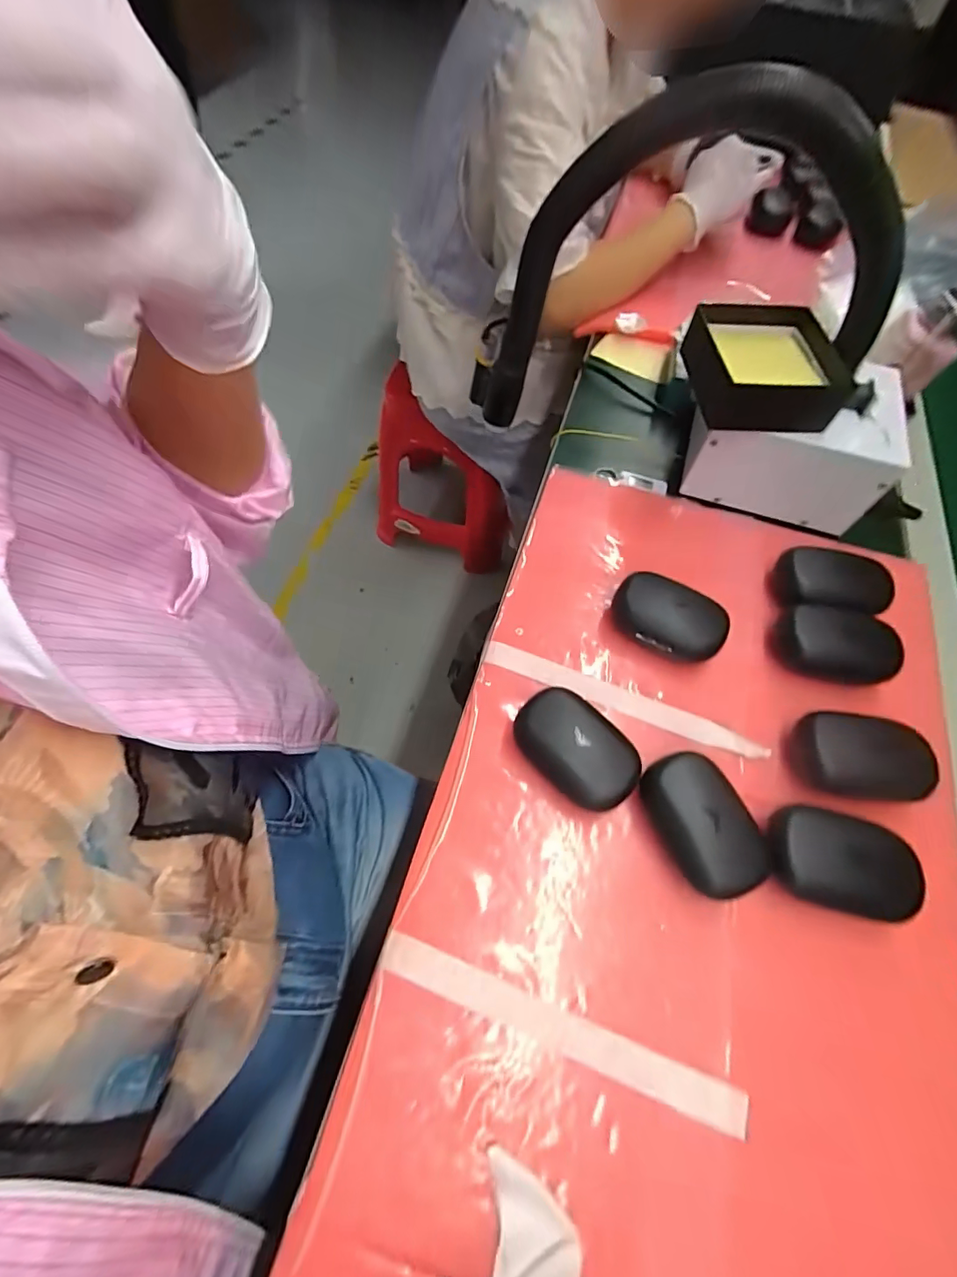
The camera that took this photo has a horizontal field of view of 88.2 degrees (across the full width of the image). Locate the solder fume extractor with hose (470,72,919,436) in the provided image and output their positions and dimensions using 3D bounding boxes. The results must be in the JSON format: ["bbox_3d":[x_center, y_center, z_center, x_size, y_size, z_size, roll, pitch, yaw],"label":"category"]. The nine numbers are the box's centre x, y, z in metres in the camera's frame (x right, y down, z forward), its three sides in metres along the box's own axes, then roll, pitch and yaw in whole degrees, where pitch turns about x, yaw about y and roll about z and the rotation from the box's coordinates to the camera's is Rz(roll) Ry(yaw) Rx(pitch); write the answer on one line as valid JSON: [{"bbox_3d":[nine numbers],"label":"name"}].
[{"bbox_3d":[0.159,-0.273,0.406,0.327,0.258,0.134,32,64,15],"label":"solder fume extractor with hose"}]

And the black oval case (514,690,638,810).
[{"bbox_3d":[0.065,0.074,0.331,0.084,0.038,0.053,41,67,19],"label":"black oval case"}]

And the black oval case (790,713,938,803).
[{"bbox_3d":[0.260,0.082,0.336,0.081,0.031,0.058,12,61,5],"label":"black oval case"}]

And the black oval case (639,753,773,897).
[{"bbox_3d":[0.140,0.117,0.312,0.053,0.034,0.082,-19,63,-12],"label":"black oval case"}]

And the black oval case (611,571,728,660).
[{"bbox_3d":[0.147,-0.014,0.386,0.084,0.029,0.055,26,63,13],"label":"black oval case"}]

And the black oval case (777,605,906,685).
[{"bbox_3d":[0.278,0.006,0.380,0.083,0.027,0.048,10,61,4],"label":"black oval case"}]

